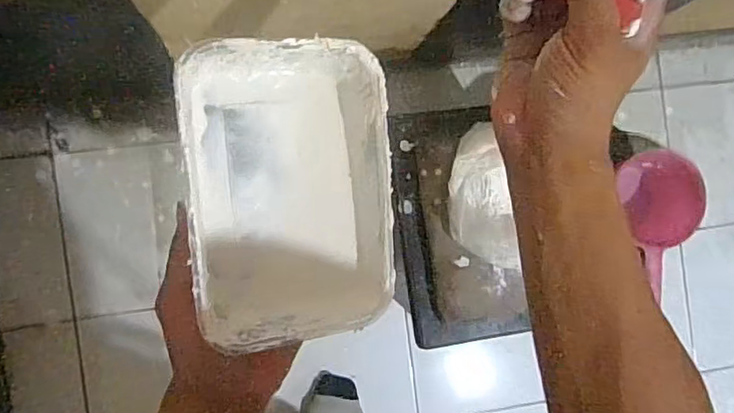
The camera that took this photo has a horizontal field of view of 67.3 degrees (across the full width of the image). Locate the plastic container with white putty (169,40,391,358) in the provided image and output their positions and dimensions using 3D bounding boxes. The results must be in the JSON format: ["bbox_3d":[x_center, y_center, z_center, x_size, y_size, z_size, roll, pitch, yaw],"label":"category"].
[{"bbox_3d":[-0.041,-0.004,0.318,0.115,0.064,0.167,-5,90,-9],"label":"plastic container with white putty"}]

